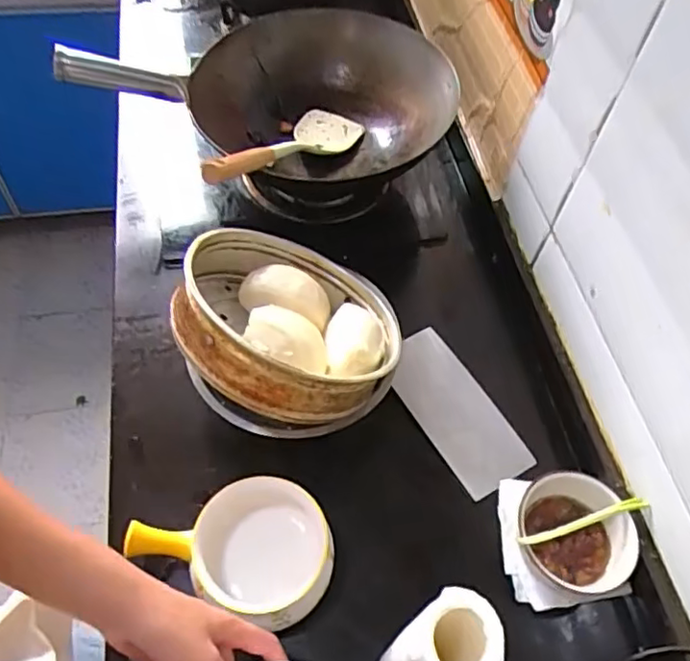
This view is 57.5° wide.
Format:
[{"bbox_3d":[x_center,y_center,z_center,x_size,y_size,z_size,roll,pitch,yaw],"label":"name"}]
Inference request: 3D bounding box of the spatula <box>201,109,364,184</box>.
[{"bbox_3d":[-0.065,-0.228,0.787,0.085,0.043,0.331,20,29,9],"label":"spatula"}]

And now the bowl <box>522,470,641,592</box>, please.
[{"bbox_3d":[0.230,0.206,0.635,0.102,0.056,0.111,2,56,-3],"label":"bowl"}]

